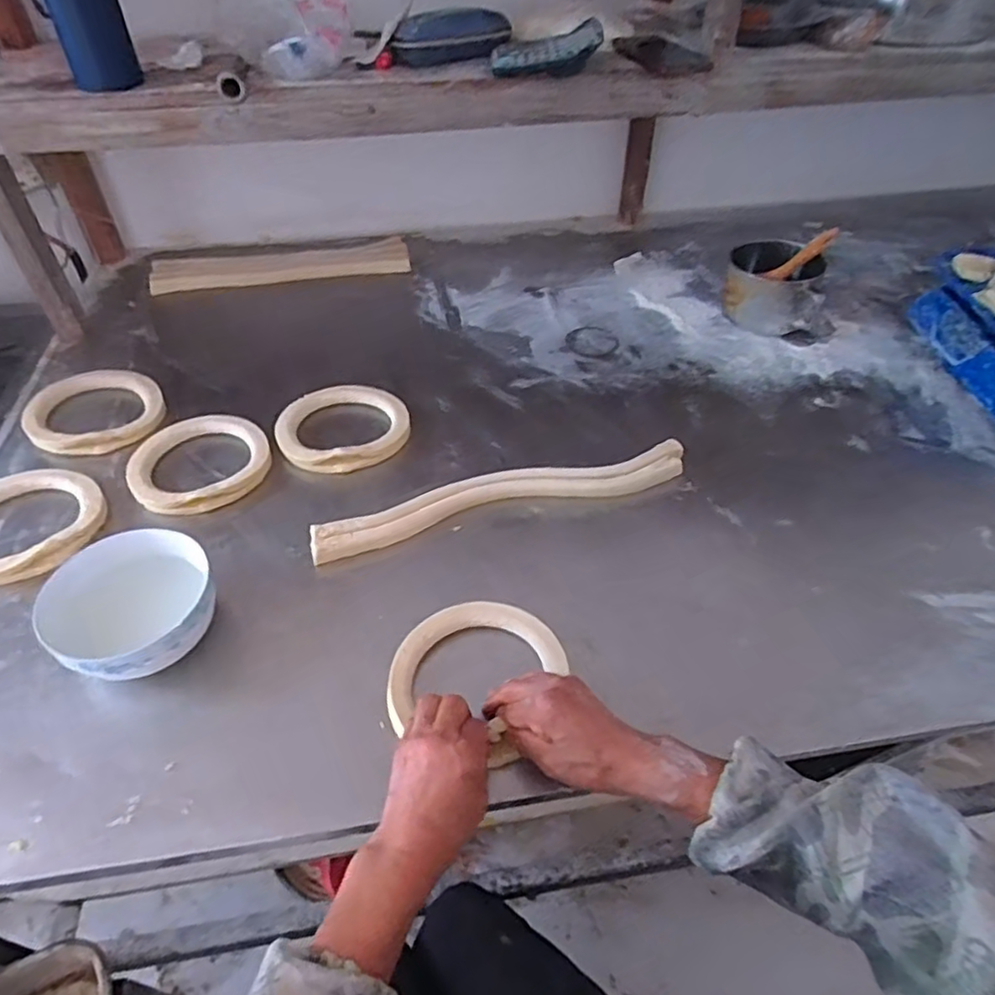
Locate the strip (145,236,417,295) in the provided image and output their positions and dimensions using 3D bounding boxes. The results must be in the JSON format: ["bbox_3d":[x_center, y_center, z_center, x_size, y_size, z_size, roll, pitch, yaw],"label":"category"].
[{"bbox_3d":[-0.385,-0.413,1.172,0.444,0.020,0.093,-9,46,-7],"label":"strip"}]

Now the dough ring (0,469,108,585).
[{"bbox_3d":[-0.563,0.029,0.761,0.184,0.023,0.164,19,49,19],"label":"dough ring"}]

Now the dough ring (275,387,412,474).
[{"bbox_3d":[-0.206,-0.100,0.874,0.171,0.024,0.171,-1,46,1],"label":"dough ring"}]

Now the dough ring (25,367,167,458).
[{"bbox_3d":[-0.546,-0.120,0.887,0.163,0.028,0.160,-1,46,1],"label":"dough ring"}]

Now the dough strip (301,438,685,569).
[{"bbox_3d":[0.010,0.002,0.784,0.452,0.029,0.057,-12,47,-10],"label":"dough strip"}]

